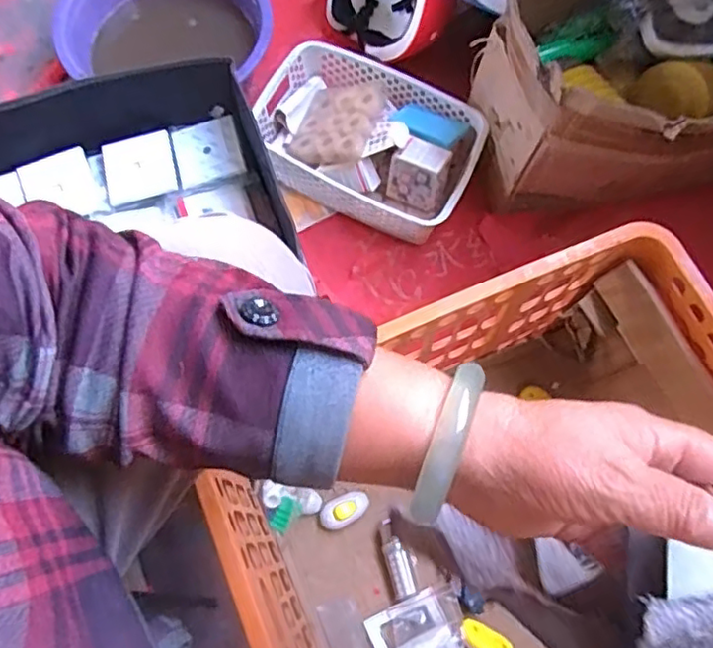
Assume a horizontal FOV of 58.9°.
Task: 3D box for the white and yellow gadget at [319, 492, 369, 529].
[{"bbox_3d":[-0.014,0.218,0.738,0.060,0.010,0.032,-21,73,-8],"label":"white and yellow gadget"}]

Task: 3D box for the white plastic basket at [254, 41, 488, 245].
[{"bbox_3d":[0.017,-0.254,0.872,0.297,0.078,0.209,24,73,8],"label":"white plastic basket"}]

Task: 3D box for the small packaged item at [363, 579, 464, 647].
[{"bbox_3d":[0.076,0.343,0.683,0.108,0.045,0.086,-22,73,-8],"label":"small packaged item"}]

